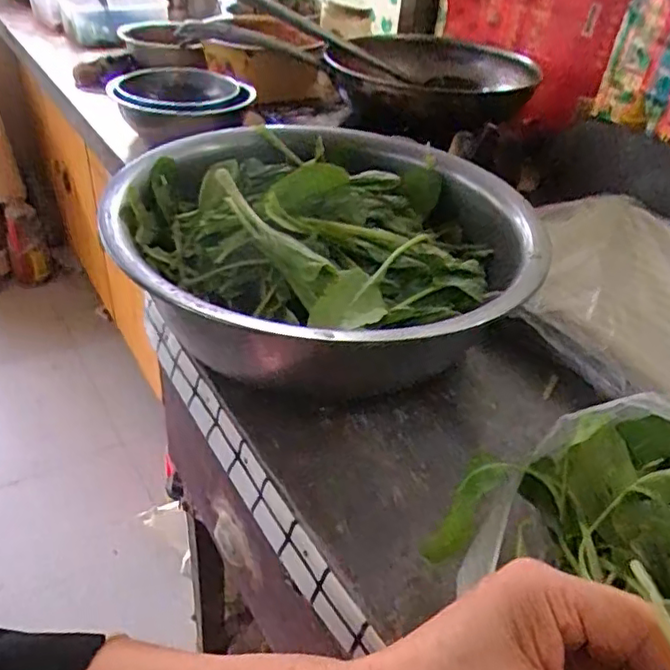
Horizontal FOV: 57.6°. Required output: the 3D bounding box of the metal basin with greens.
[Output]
[{"bbox_3d":[-0.017,-0.077,0.555,0.341,0.115,0.373,-6,39,-14],"label":"metal basin with greens"}]

